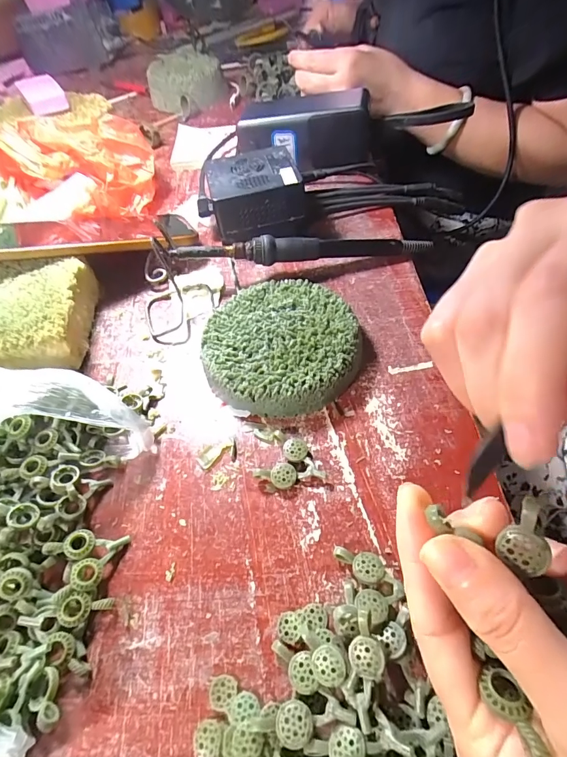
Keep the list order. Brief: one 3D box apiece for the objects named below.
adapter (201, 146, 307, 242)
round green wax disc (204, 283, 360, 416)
[{"bbox_3d":[-0.024,-0.161,0.343,0.077,0.051,0.070,-12,54,-4],"label":"adapter"},{"bbox_3d":[-0.003,-0.023,0.255,0.098,0.025,0.098,-2,54,3],"label":"round green wax disc"}]

